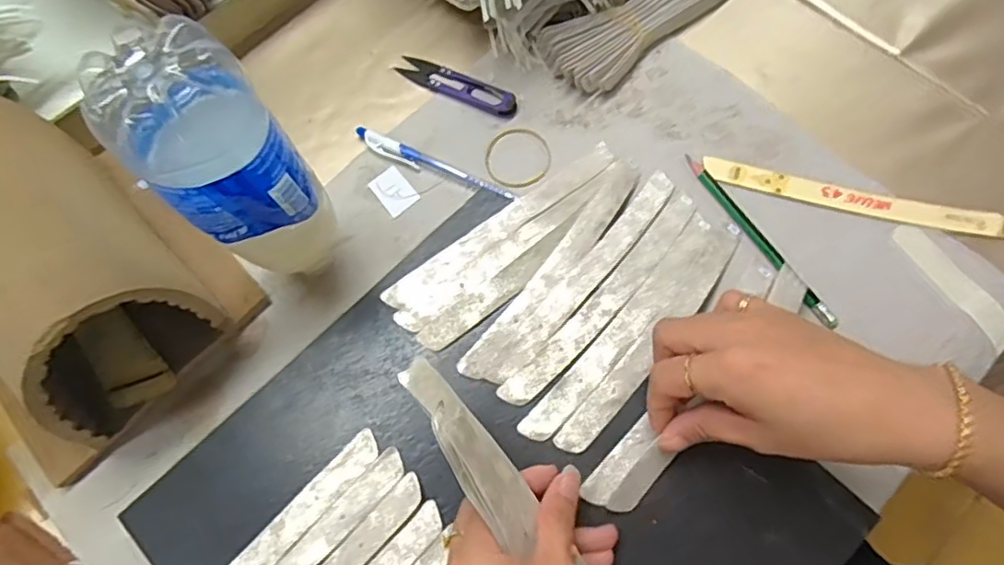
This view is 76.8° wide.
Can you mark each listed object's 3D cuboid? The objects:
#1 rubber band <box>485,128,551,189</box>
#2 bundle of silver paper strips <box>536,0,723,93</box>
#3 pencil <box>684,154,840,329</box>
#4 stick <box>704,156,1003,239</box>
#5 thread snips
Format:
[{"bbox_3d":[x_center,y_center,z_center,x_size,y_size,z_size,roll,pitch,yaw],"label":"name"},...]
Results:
[{"bbox_3d":[0.012,-0.089,0.457,0.047,0.004,0.053,-23,63,-4],"label":"rubber band"},{"bbox_3d":[0.122,-0.219,0.486,0.203,0.022,0.065,-36,76,-11],"label":"bundle of silver paper strips"},{"bbox_3d":[0.171,-0.032,0.424,0.009,0.009,0.147,-31,75,-9],"label":"pencil"},{"bbox_3d":[0.242,-0.057,0.432,0.203,0.004,0.021,14,72,9],"label":"stick"},{"bbox_3d":[-0.035,-0.150,0.480,0.100,0.017,0.021,28,74,9],"label":"thread snips"}]

